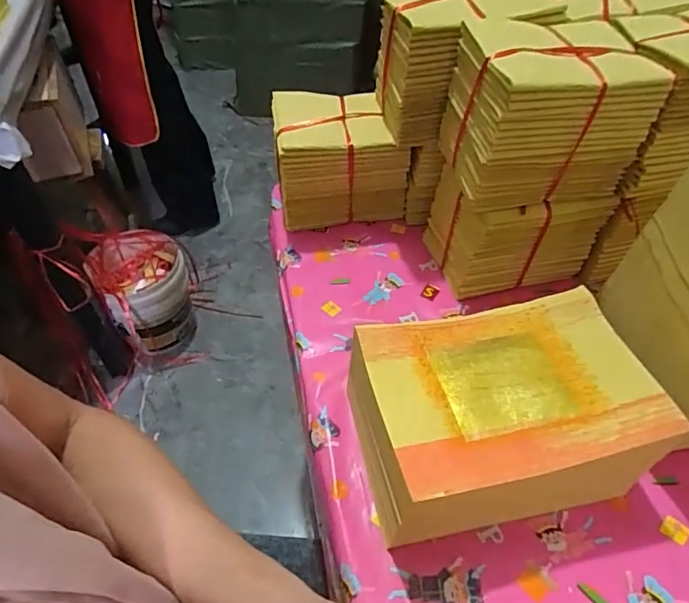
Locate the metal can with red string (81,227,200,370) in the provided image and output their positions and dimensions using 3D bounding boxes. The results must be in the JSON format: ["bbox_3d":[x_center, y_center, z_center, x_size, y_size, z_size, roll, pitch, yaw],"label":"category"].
[{"bbox_3d":[-0.552,-0.006,1.433,0.243,0.304,0.252,-20,53,-16],"label":"metal can with red string"}]

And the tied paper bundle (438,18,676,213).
[{"bbox_3d":[0.199,-0.189,0.508,0.158,0.135,0.123,-9,51,-8],"label":"tied paper bundle"}]

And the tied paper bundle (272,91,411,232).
[{"bbox_3d":[-0.006,-0.191,0.681,0.166,0.137,0.128,-4,51,-5],"label":"tied paper bundle"}]

